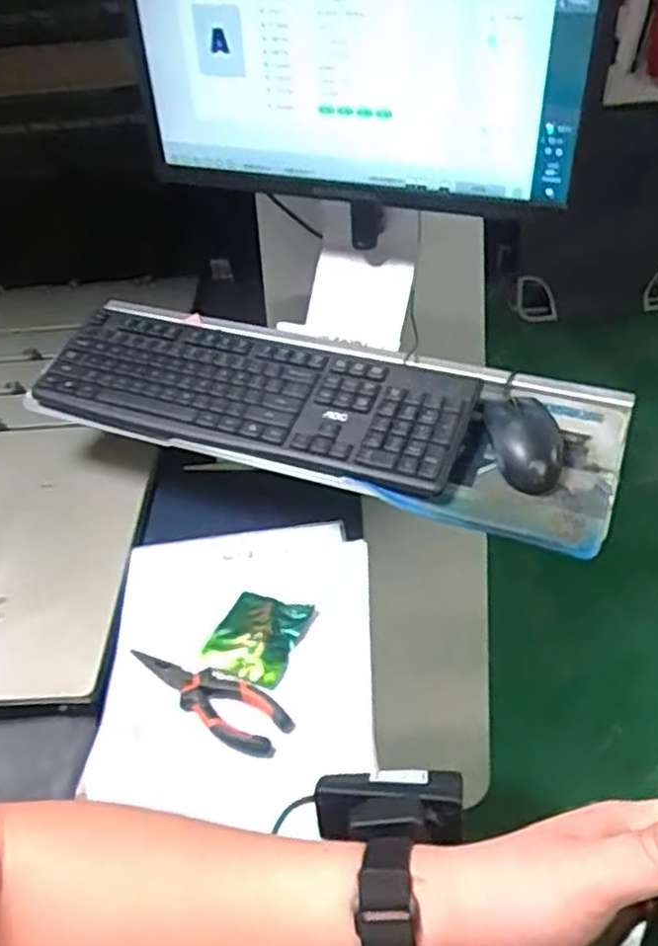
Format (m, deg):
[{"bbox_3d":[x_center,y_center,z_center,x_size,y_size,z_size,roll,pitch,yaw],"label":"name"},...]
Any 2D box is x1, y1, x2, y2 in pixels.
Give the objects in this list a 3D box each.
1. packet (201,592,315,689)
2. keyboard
[{"bbox_3d":[-0.064,0.145,0.659,0.072,0.014,0.086,14,46,20],"label":"packet"},{"bbox_3d":[-0.079,-0.089,0.757,0.452,0.039,0.166,13,46,19],"label":"keyboard"}]

